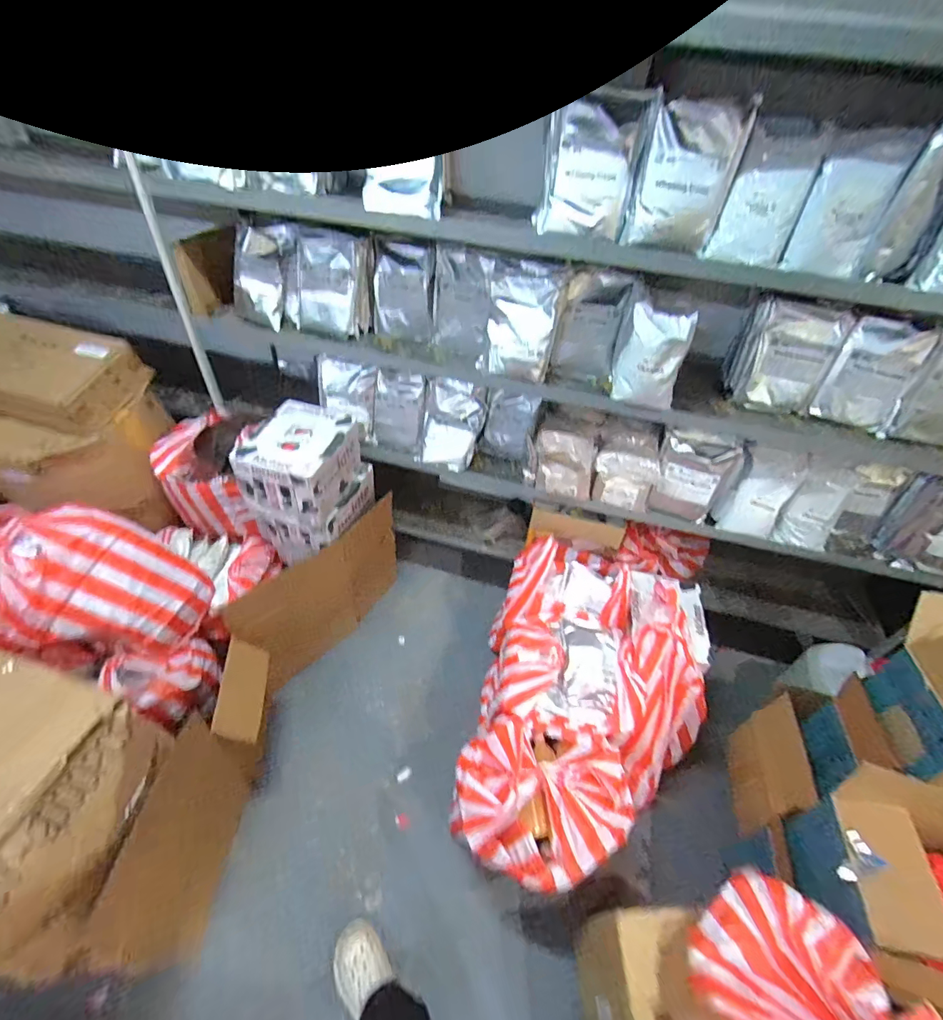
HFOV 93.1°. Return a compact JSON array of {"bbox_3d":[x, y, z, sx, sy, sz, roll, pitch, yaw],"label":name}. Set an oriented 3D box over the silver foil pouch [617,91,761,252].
[{"bbox_3d":[0.444,-0.707,0.953,0.199,0.242,0.066,18,45,12],"label":"silver foil pouch"}]

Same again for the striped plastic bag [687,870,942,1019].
[{"bbox_3d":[0.580,0.789,0.765,0.286,0.251,0.244,-26,52,-29],"label":"striped plastic bag"}]

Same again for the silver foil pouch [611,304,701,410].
[{"bbox_3d":[0.453,-0.376,1.121,0.143,0.215,0.095,5,44,-1],"label":"silver foil pouch"}]

